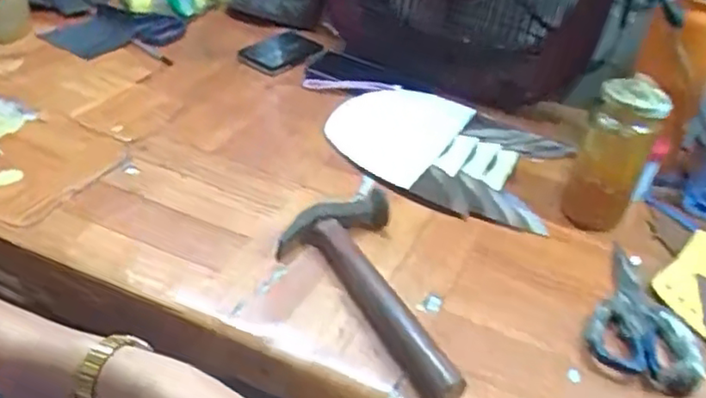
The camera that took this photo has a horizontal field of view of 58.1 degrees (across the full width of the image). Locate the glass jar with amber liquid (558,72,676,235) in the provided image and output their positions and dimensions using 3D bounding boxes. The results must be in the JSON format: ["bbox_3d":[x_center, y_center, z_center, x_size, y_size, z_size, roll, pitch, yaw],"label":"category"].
[{"bbox_3d":[0.256,-0.050,0.620,0.064,0.145,0.070,27,40,25],"label":"glass jar with amber liquid"}]

